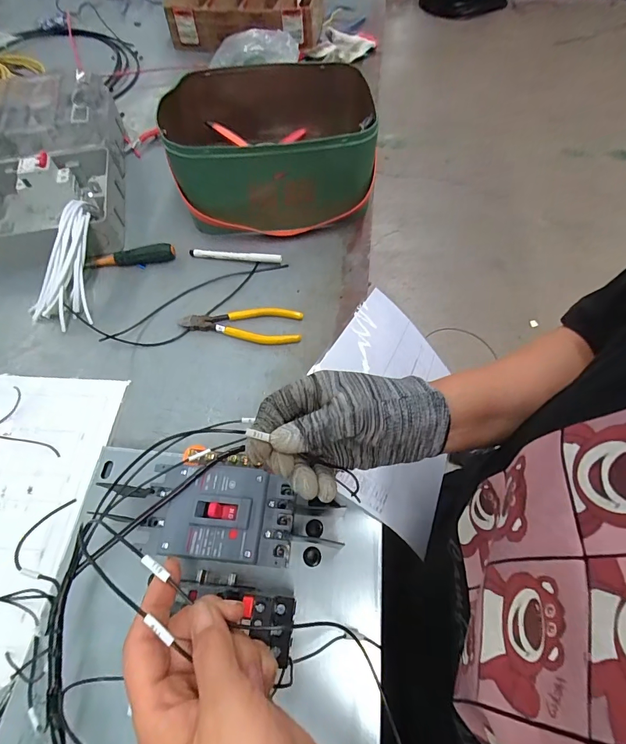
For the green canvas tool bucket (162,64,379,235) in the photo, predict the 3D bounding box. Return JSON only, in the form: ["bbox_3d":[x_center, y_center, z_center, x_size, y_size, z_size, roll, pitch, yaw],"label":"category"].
[{"bbox_3d":[-0.066,-0.357,0.592,0.305,0.132,0.254,-3,62,-2],"label":"green canvas tool bucket"}]

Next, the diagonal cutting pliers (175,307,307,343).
[{"bbox_3d":[-0.097,-0.066,0.504,0.162,0.010,0.051,5,62,2],"label":"diagonal cutting pliers"}]

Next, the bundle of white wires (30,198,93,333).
[{"bbox_3d":[-0.342,-0.154,0.522,0.084,0.048,0.192,4,80,1],"label":"bundle of white wires"}]

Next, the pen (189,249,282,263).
[{"bbox_3d":[-0.116,-0.174,0.559,0.141,0.015,0.010,7,62,3],"label":"pen"}]

